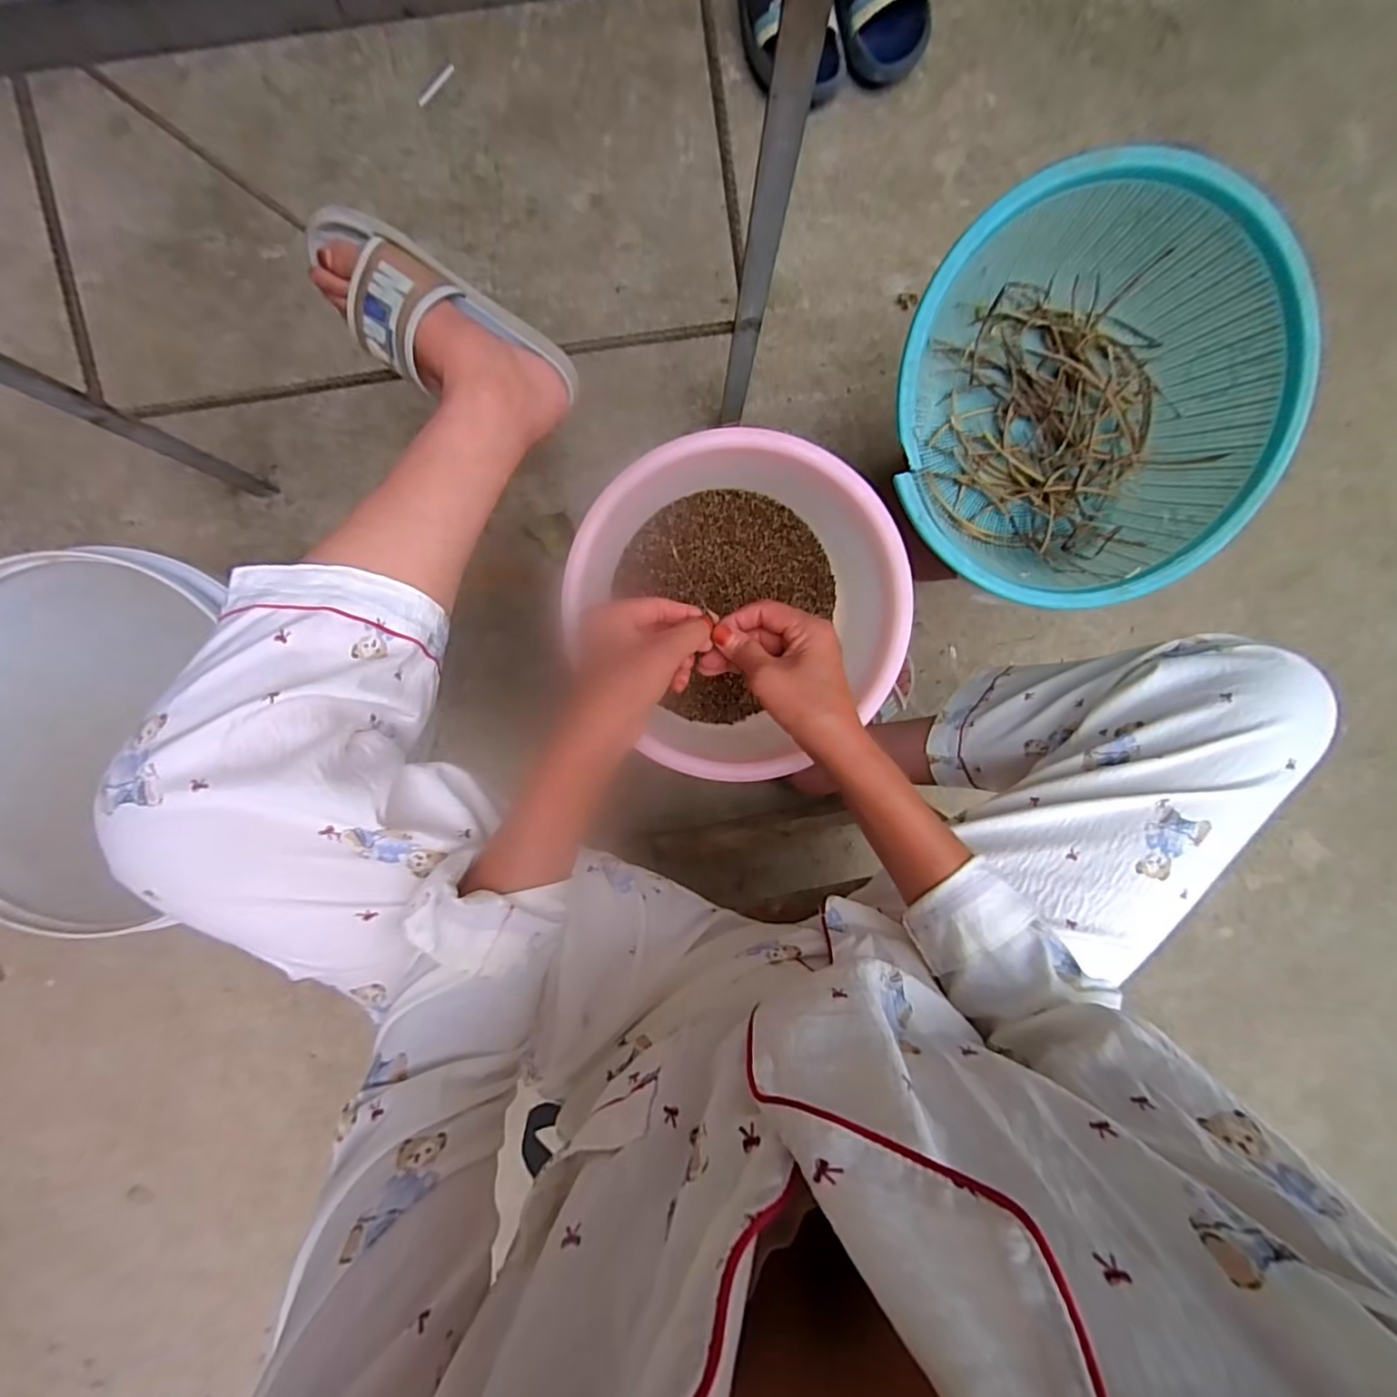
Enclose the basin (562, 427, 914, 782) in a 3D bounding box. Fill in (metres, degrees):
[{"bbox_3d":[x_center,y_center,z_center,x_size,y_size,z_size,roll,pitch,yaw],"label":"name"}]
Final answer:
[{"bbox_3d":[0.041,-0.082,0.537,0.272,0.099,0.285,0,95,-2],"label":"basin"}]

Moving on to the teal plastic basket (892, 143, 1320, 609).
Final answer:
[{"bbox_3d":[0.325,-0.248,0.541,0.320,0.150,0.323,-12,95,0],"label":"teal plastic basket"}]

